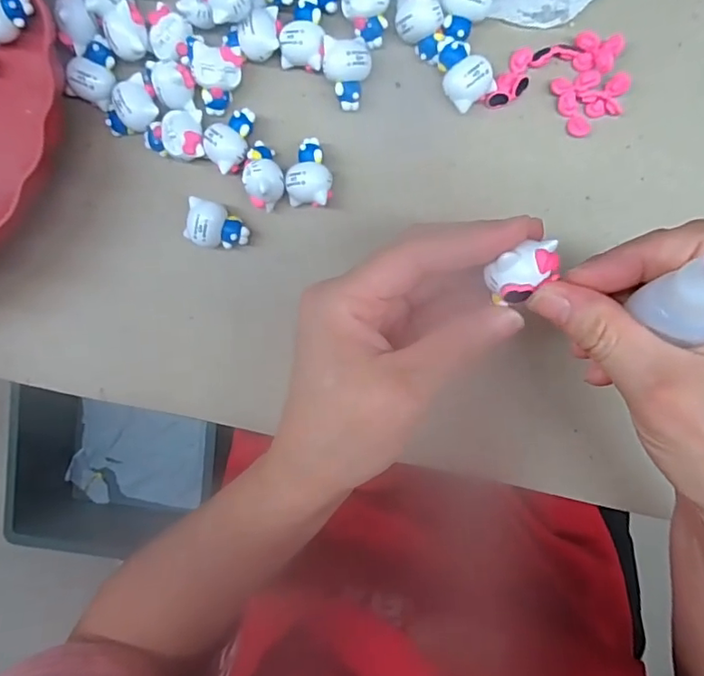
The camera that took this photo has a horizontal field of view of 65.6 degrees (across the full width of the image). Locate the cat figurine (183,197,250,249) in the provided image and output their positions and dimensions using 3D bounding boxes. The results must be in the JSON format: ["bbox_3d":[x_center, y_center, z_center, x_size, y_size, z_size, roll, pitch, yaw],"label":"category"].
[{"bbox_3d":[-0.074,-0.062,0.300,0.032,0.017,0.024,12,95,5],"label":"cat figurine"}]

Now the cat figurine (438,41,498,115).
[{"bbox_3d":[0.057,-0.136,0.282,0.024,0.014,0.032,-41,89,7],"label":"cat figurine"}]

